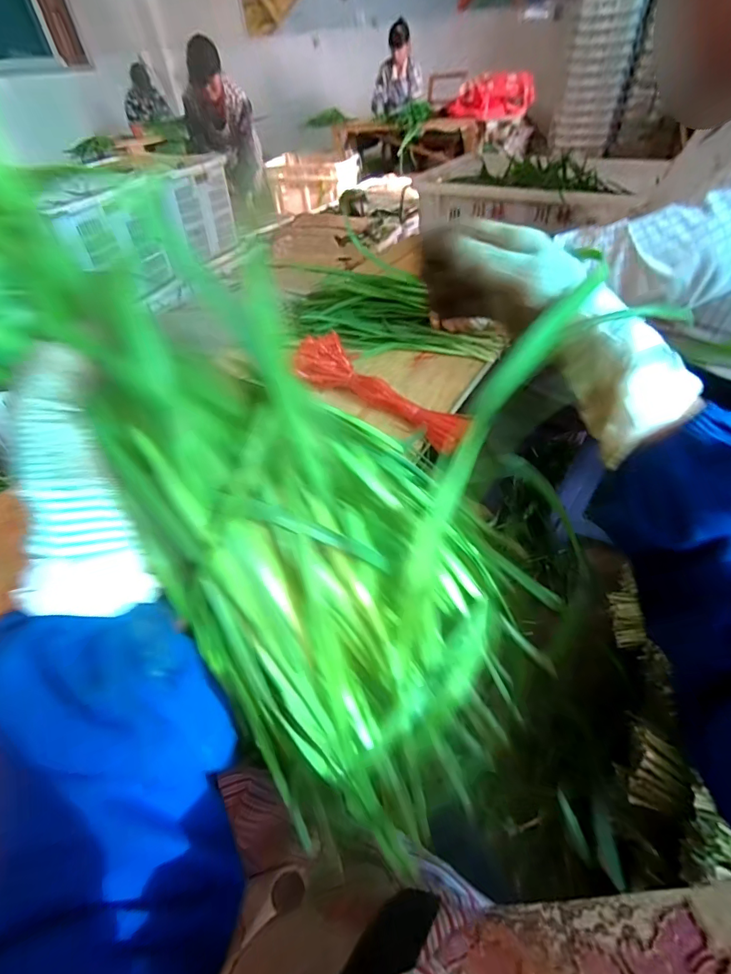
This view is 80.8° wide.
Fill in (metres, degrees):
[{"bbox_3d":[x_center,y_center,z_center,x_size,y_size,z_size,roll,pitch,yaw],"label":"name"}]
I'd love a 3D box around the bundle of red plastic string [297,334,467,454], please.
[{"bbox_3d":[0.013,-0.142,0.634,0.289,0.072,0.074,31,55,30],"label":"bundle of red plastic string"}]

